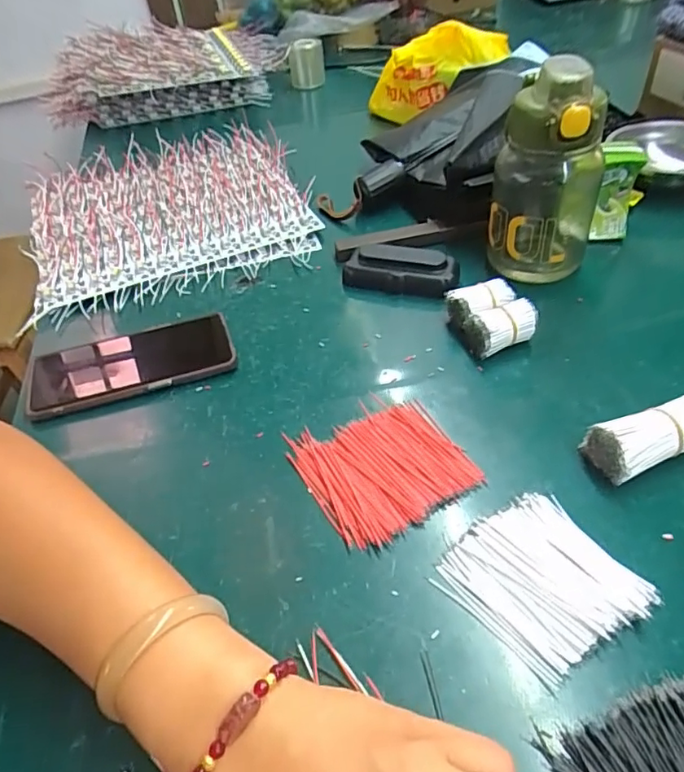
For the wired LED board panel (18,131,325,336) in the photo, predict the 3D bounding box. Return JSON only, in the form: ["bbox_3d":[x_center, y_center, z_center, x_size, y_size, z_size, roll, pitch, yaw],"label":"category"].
[{"bbox_3d":[-0.205,-0.209,0.635,0.306,0.033,0.312,-16,46,-10],"label":"wired LED board panel"}]

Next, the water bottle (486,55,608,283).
[{"bbox_3d":[0.179,-0.185,0.468,0.085,0.177,0.104,14,48,18],"label":"water bottle"}]

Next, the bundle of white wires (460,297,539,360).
[{"bbox_3d":[0.128,-0.045,0.437,0.054,0.032,0.029,-12,46,-6],"label":"bundle of white wires"}]

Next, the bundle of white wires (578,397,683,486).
[{"bbox_3d":[0.204,0.032,0.349,0.086,0.037,0.035,-15,46,-9],"label":"bundle of white wires"}]

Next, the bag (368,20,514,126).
[{"bbox_3d":[0.112,-0.415,0.717,0.194,0.084,0.055,-16,36,36],"label":"bag"}]

